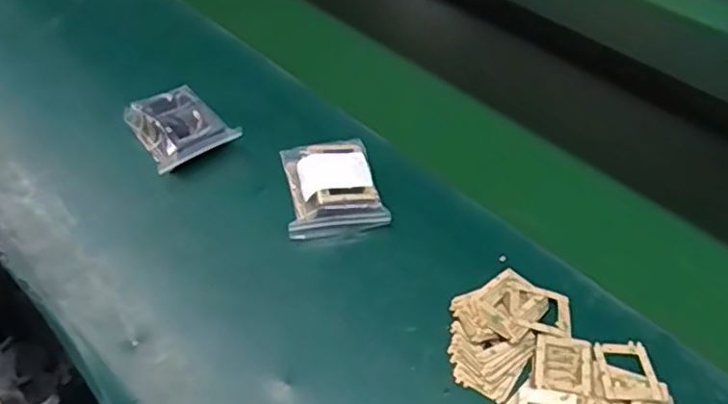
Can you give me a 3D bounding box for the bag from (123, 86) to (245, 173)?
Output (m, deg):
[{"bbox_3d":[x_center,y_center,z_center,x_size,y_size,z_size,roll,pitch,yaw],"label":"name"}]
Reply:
[{"bbox_3d":[-0.187,-0.078,0.655,0.086,0.037,0.097,-26,52,-22],"label":"bag"}]

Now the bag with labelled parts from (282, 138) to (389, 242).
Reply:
[{"bbox_3d":[-0.030,-0.018,0.598,0.084,0.027,0.101,-8,47,-7],"label":"bag with labelled parts"}]

